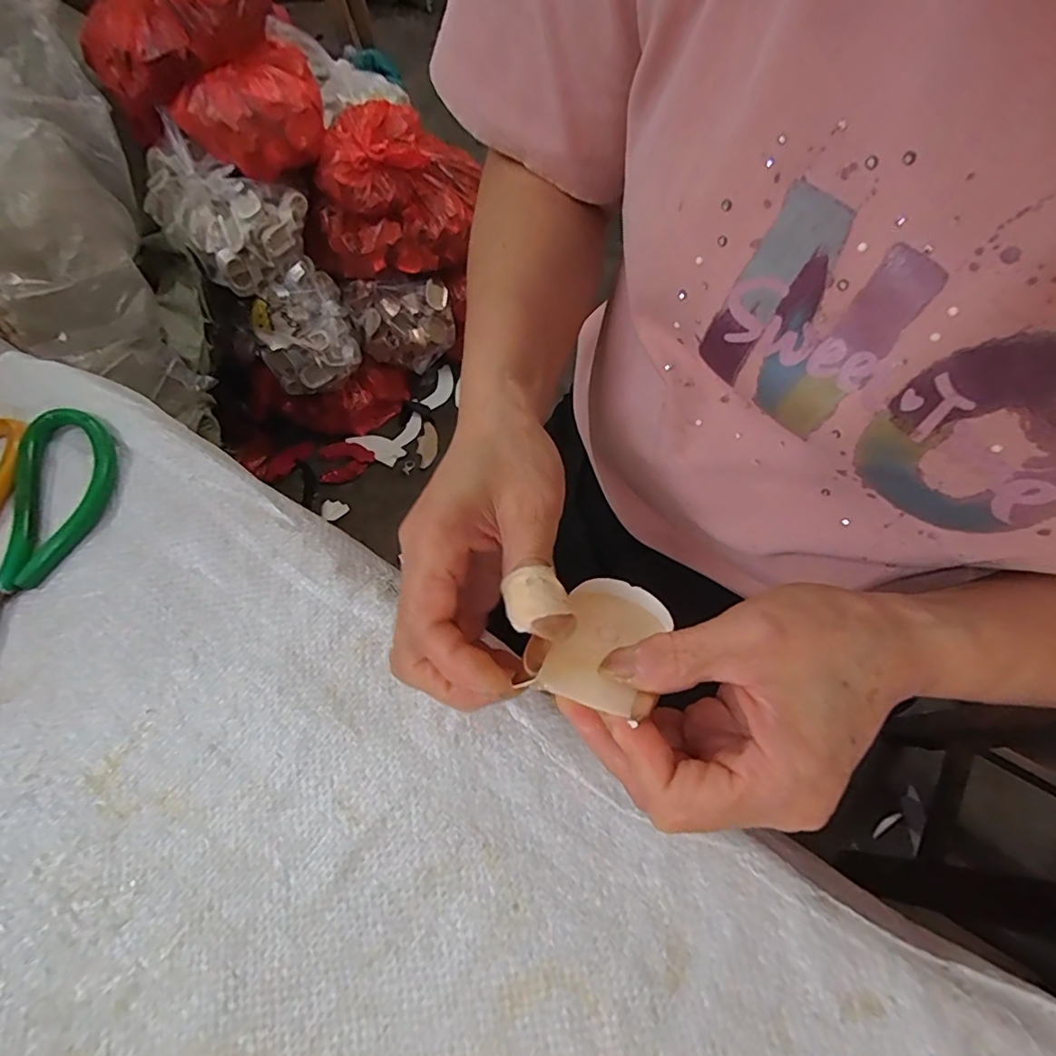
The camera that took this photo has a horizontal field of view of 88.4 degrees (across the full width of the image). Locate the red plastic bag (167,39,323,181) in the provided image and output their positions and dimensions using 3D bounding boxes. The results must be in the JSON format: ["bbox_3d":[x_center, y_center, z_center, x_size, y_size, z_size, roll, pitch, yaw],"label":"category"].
[{"bbox_3d":[-0.410,-0.645,0.835,0.221,0.101,0.145,-38,72,-13],"label":"red plastic bag"}]

